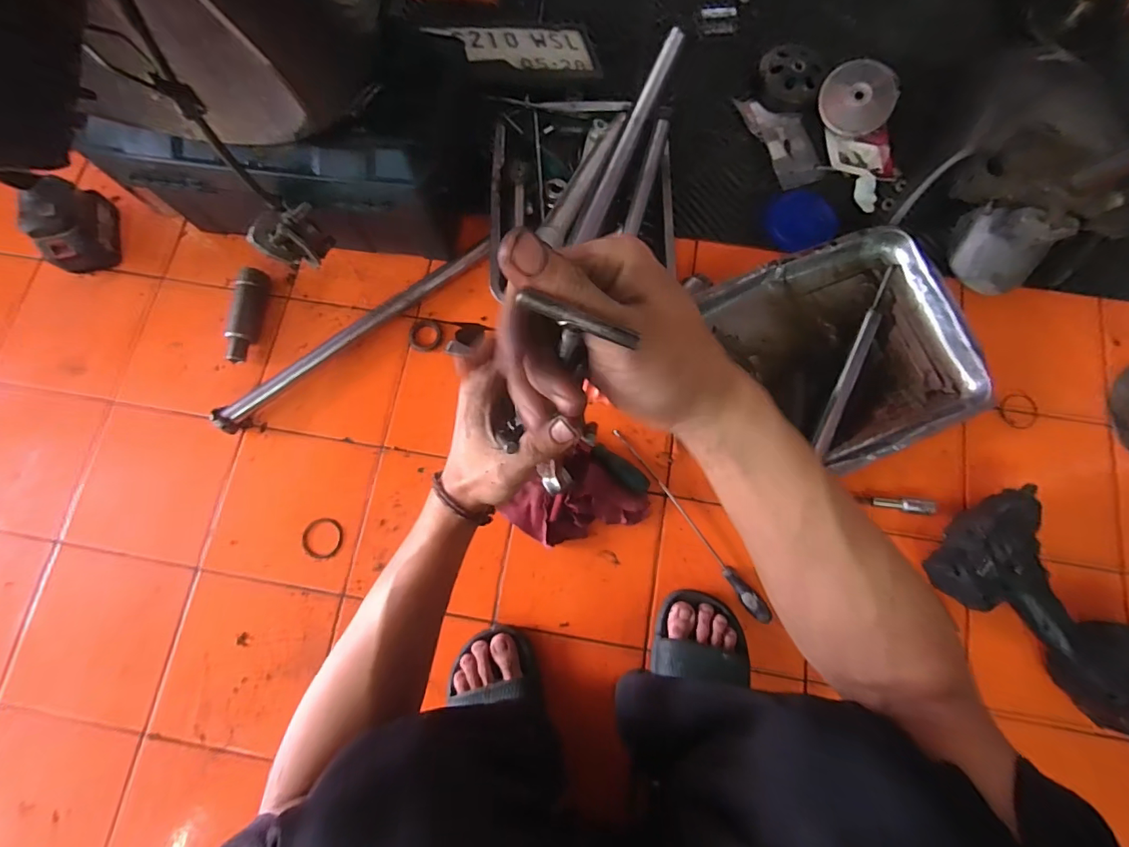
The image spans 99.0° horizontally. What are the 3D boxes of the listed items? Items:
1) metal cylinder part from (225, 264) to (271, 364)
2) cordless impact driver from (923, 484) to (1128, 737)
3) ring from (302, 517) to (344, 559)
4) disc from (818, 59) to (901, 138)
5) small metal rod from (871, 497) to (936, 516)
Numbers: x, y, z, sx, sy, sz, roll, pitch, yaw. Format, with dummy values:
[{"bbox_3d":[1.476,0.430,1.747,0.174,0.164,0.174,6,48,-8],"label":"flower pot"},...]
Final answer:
[{"bbox_3d":[-0.471,-0.159,0.714,0.035,0.038,0.140,7,77,3],"label":"metal cylinder part"},{"bbox_3d":[0.607,0.213,0.589,0.287,0.086,0.178,43,81,9],"label":"cordless impact driver"},{"bbox_3d":[-0.330,0.157,0.658,0.054,0.005,0.053,0,77,1],"label":"ring"},{"bbox_3d":[0.474,-0.517,0.766,0.127,0.016,0.112,2,95,5],"label":"disc"},{"bbox_3d":[0.455,0.110,0.643,0.079,0.022,0.018,6,77,2],"label":"small metal rod"}]

